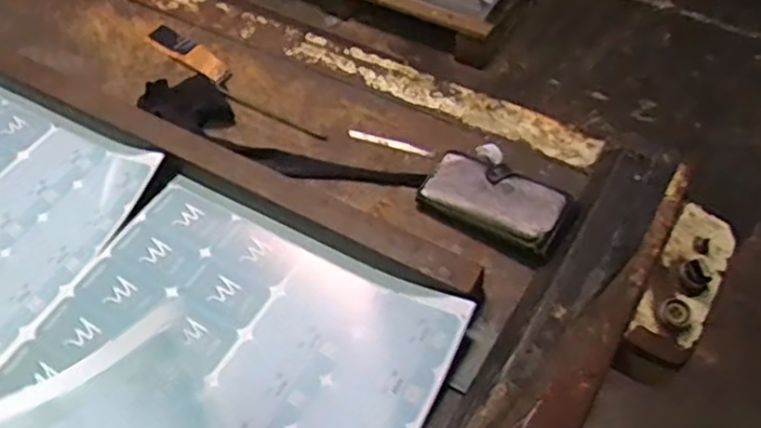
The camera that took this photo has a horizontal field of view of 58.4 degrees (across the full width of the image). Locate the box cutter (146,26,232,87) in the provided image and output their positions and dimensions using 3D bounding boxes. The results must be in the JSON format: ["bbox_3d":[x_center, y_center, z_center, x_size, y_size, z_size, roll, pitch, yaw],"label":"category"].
[{"bbox_3d":[-0.257,-0.218,0.922,0.167,0.011,0.035,34,64,26],"label":"box cutter"}]

